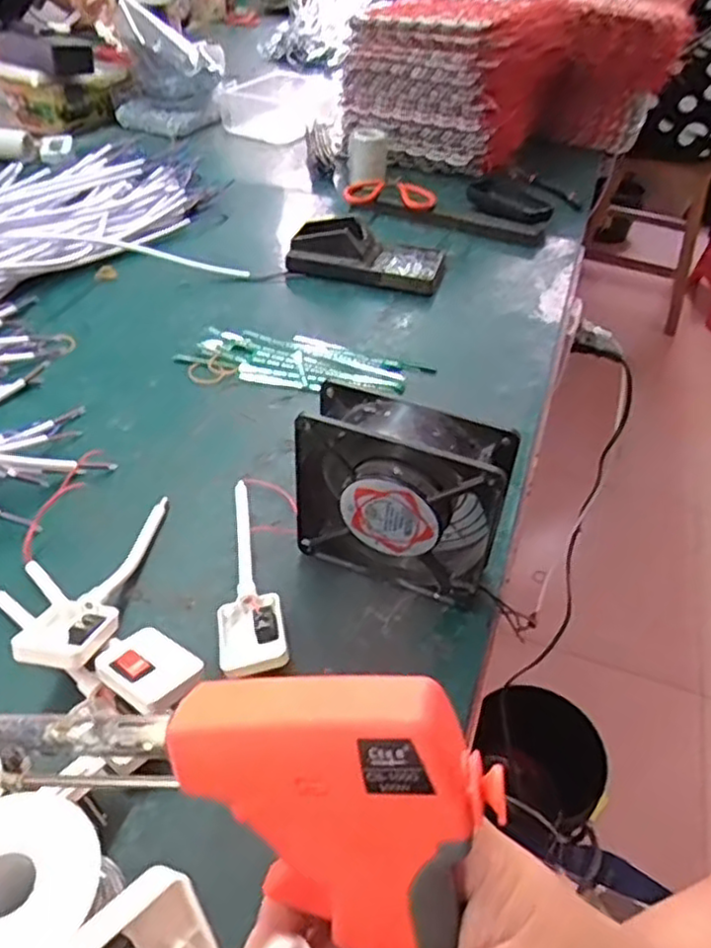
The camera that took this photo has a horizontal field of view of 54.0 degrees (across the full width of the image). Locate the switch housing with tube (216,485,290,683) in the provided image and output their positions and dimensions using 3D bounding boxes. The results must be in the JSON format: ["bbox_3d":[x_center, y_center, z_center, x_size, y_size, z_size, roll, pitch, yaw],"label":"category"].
[{"bbox_3d":[-0.070,0.059,0.442,0.038,0.018,0.155,-6,46,-9],"label":"switch housing with tube"}]

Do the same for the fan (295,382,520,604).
[{"bbox_3d":[0.026,0.017,0.427,0.119,0.129,0.042,16,47,13],"label":"fan"}]

